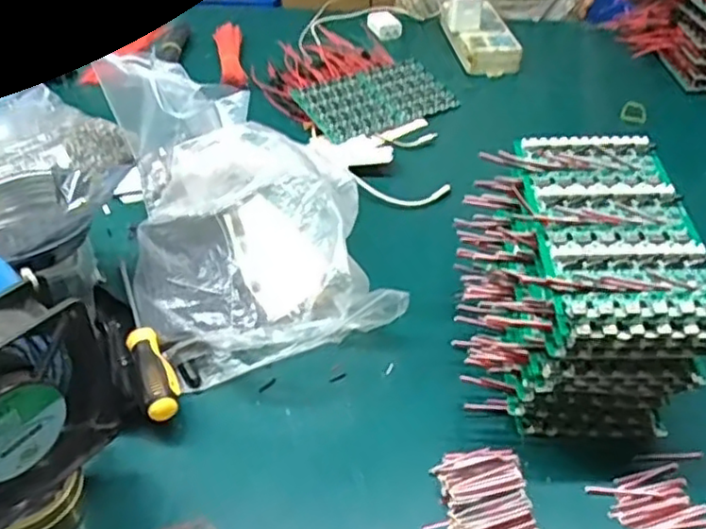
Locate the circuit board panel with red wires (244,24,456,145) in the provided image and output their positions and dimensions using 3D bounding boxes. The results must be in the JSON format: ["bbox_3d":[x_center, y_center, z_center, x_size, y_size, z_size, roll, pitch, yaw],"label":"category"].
[{"bbox_3d":[-0.011,-0.244,0.874,0.190,0.030,0.235,-28,47,-28],"label":"circuit board panel with red wires"}]

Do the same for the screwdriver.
[{"bbox_3d":[-0.171,0.049,0.531,0.026,0.026,0.193,-18,43,-19],"label":"screwdriver"}]

